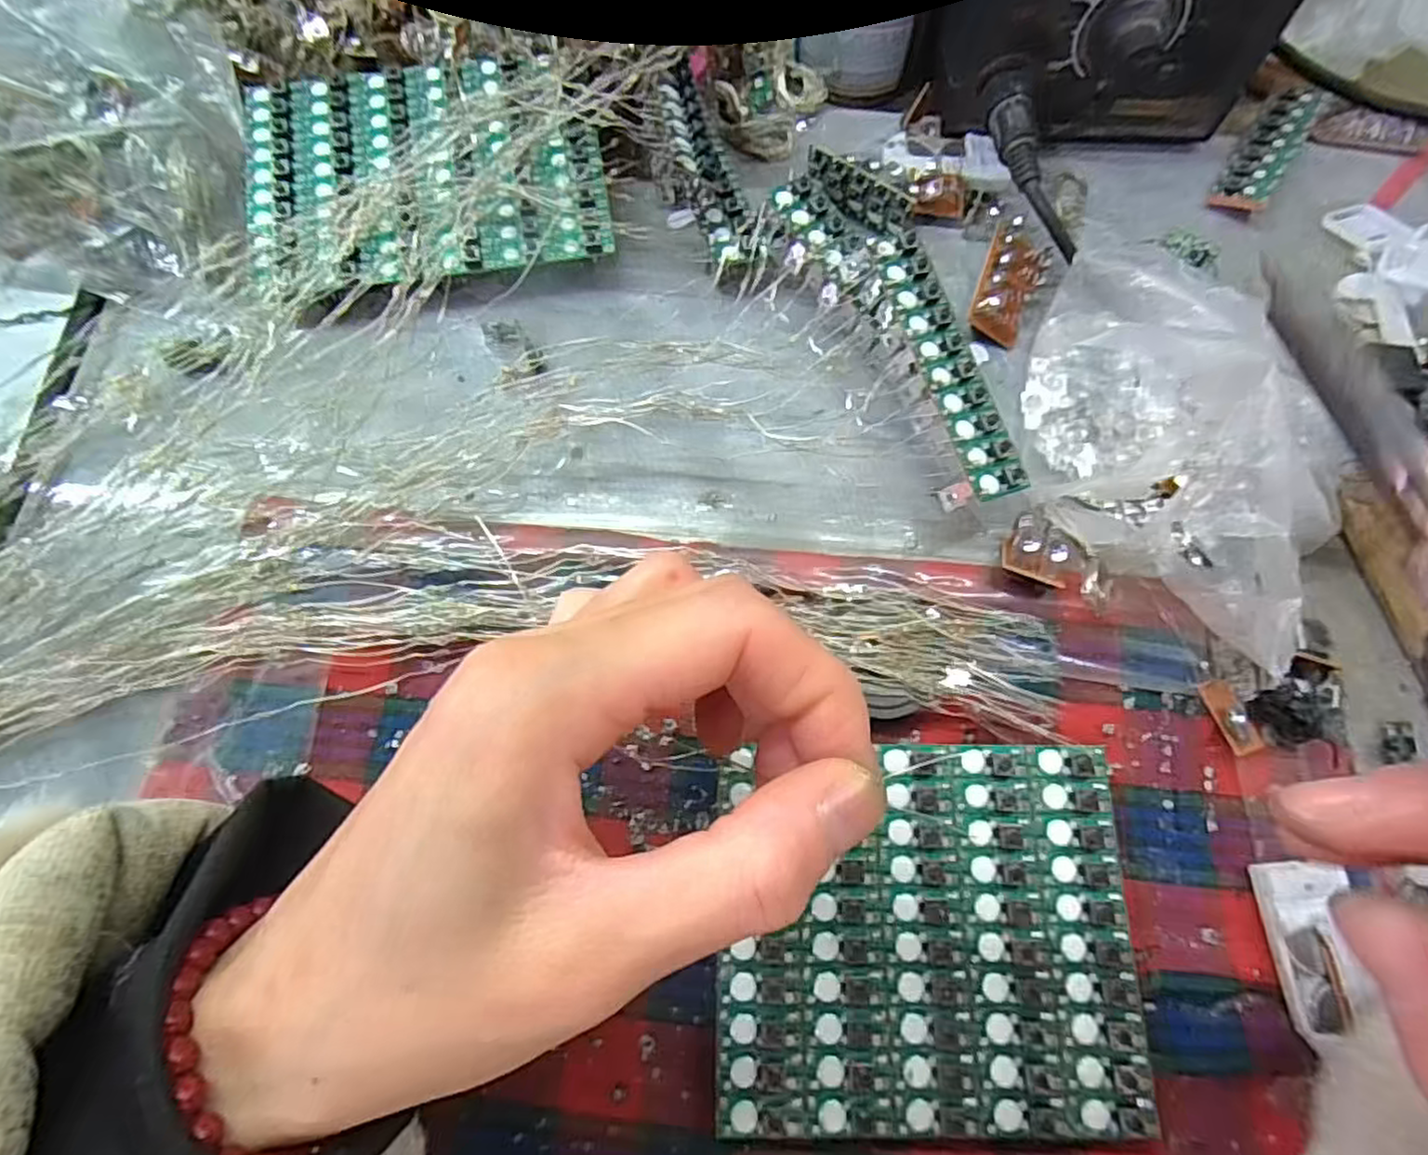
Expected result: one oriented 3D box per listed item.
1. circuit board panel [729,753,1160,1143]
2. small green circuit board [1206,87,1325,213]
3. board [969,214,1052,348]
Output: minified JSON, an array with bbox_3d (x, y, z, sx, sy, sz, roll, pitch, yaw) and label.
[{"bbox_3d":[0.057,0.094,0.184,0.107,0.004,0.093,0,72,0],"label":"circuit board panel"},{"bbox_3d":[0.227,-0.177,0.283,0.022,0.006,0.068,29,76,27],"label":"small green circuit board"},{"bbox_3d":[0.111,-0.111,0.258,0.021,0.015,0.043,22,73,7],"label":"board"}]

